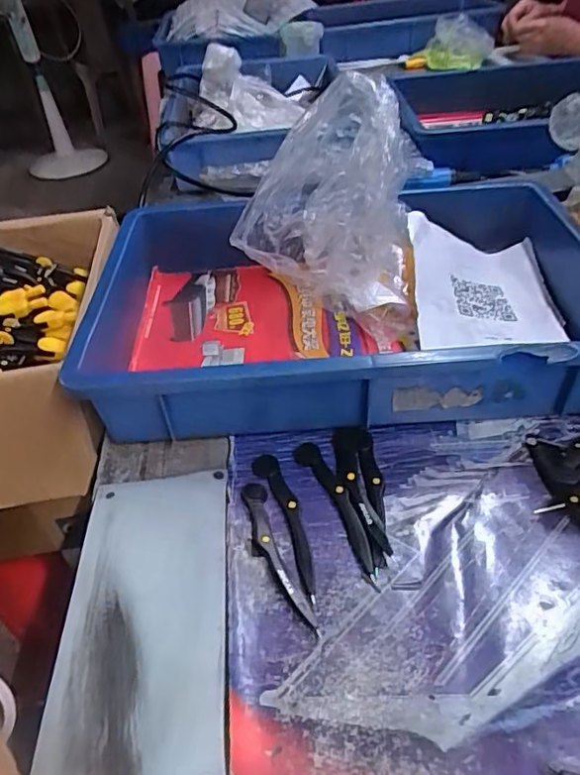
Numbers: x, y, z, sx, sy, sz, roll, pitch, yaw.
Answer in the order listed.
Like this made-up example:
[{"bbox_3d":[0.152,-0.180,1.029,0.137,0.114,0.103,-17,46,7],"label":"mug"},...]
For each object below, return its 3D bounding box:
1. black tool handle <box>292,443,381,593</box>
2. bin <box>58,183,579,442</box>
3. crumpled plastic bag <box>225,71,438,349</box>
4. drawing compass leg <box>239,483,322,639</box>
[{"bbox_3d":[0.032,0.081,0.385,0.018,0.009,0.121,-18,44,-14],"label":"black tool handle"},{"bbox_3d":[0.049,-0.082,0.517,0.460,0.081,0.289,-5,42,1],"label":"bin"},{"bbox_3d":[0.032,-0.165,0.524,0.176,0.179,0.149,6,43,12],"label":"crumpled plastic bag"},{"bbox_3d":[-0.012,0.105,0.362,0.022,0.009,0.114,-16,43,-11],"label":"drawing compass leg"}]

